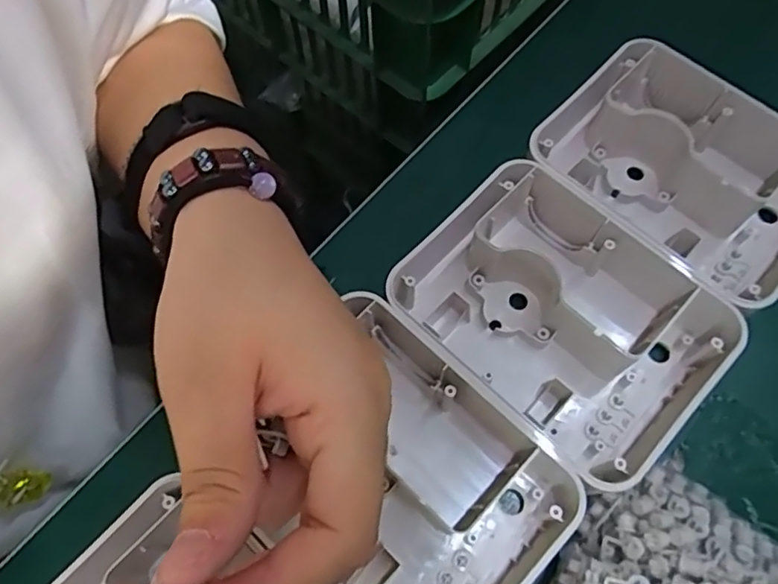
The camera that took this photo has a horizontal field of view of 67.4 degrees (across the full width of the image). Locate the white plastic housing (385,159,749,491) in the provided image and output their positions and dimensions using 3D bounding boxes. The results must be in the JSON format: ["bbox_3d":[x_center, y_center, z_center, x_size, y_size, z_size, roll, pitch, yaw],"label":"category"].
[{"bbox_3d":[0.072,0.011,0.261,0.142,0.038,0.098,42,74,16],"label":"white plastic housing"}]

